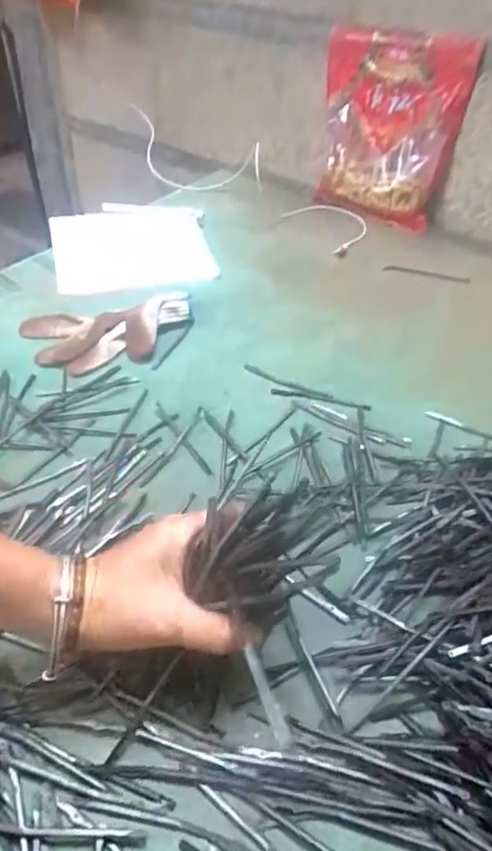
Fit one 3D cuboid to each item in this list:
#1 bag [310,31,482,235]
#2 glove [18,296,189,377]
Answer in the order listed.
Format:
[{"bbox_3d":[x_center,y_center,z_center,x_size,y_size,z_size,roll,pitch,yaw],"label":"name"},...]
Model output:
[{"bbox_3d":[0.191,-0.416,0.773,0.206,0.228,0.047,21,27,14],"label":"bag"},{"bbox_3d":[-0.145,-0.099,0.572,0.177,0.030,0.096,-5,45,-8],"label":"glove"}]

